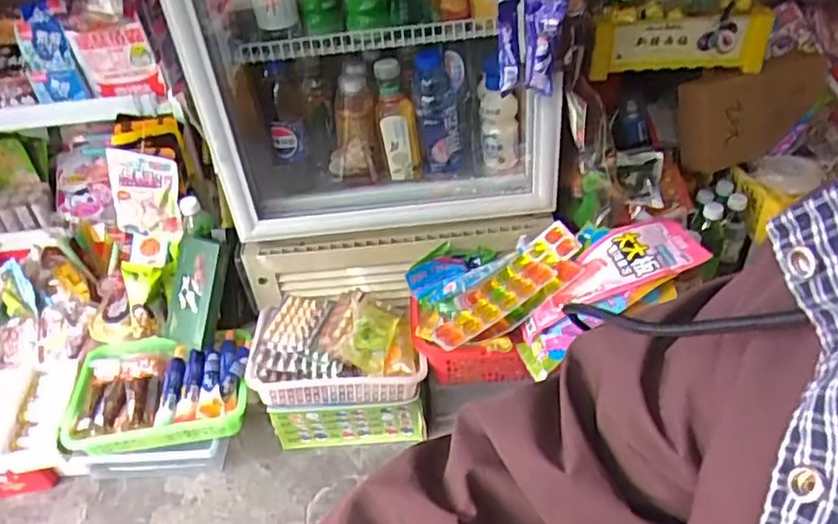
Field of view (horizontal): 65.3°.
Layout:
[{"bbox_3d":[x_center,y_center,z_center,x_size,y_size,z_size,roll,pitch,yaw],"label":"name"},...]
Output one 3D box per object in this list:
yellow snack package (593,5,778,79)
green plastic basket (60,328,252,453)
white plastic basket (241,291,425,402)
[{"bbox_3d":[0.434,-0.364,1.087,0.299,0.090,0.040,-6,32,0],"label":"yellow snack package"},{"bbox_3d":[-0.408,0.203,1.058,0.281,0.067,0.186,-8,41,-3],"label":"green plastic basket"},{"bbox_3d":[-0.135,0.132,1.055,0.259,0.069,0.186,-4,41,2],"label":"white plastic basket"}]

